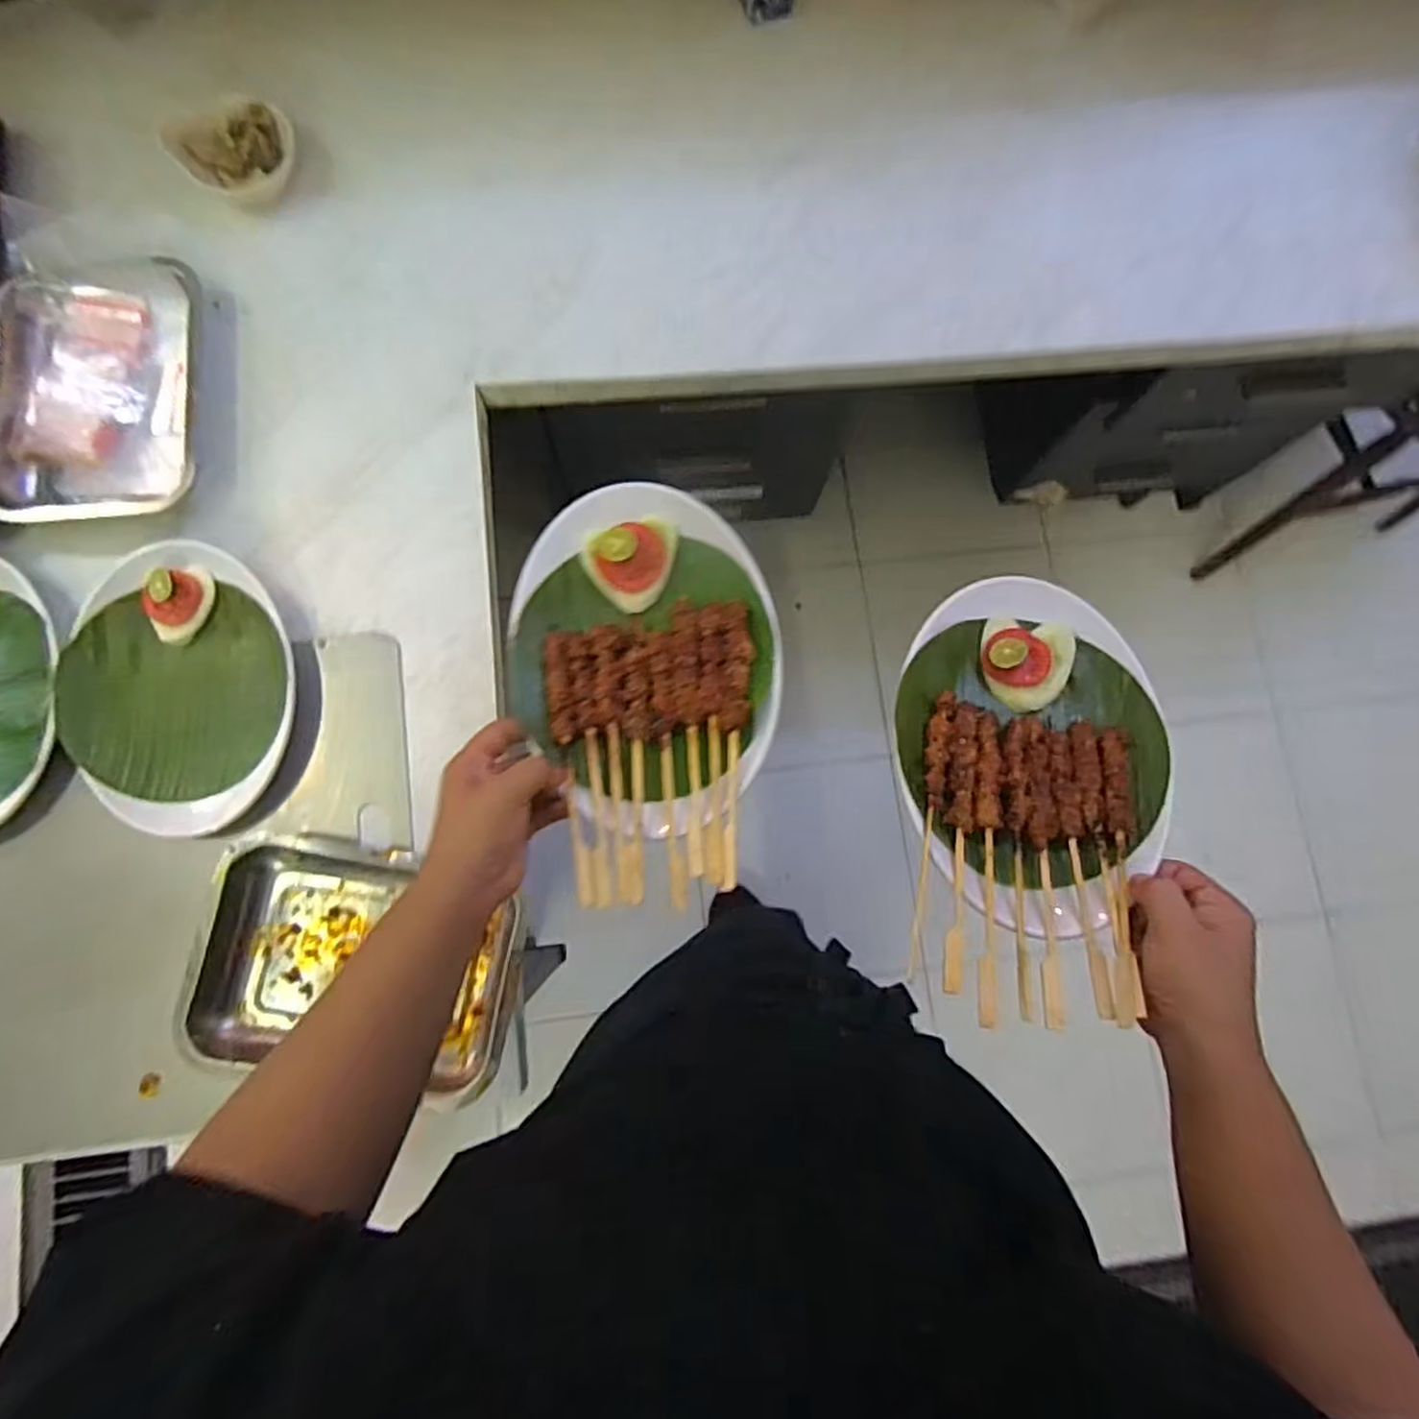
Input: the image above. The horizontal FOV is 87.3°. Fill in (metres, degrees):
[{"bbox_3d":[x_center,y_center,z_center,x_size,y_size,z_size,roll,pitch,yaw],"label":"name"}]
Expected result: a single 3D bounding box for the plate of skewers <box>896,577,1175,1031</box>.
[{"bbox_3d":[0.219,0.052,0.513,0.180,0.045,0.295,5,66,0],"label":"plate of skewers"}]

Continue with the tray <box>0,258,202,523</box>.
[{"bbox_3d":[-0.573,-0.293,0.700,0.187,0.053,0.244,-7,82,-4],"label":"tray"}]

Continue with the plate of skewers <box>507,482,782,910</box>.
[{"bbox_3d":[-0.046,-0.018,0.522,0.180,0.053,0.286,-2,81,-3],"label":"plate of skewers"}]

